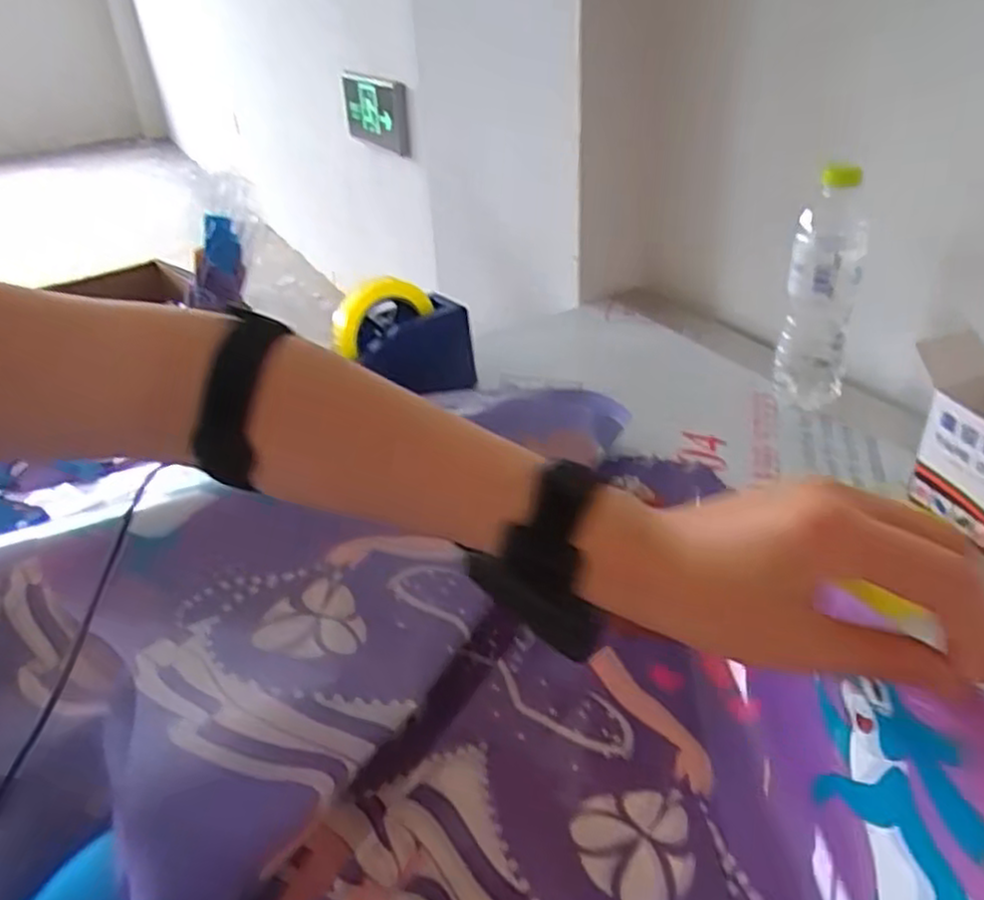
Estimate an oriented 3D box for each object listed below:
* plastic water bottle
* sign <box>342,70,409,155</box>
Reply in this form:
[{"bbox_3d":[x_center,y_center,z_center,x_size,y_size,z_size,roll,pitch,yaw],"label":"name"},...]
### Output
[{"bbox_3d":[0.306,-0.137,0.689,0.067,0.235,0.055,16,37,29],"label":"plastic water bottle"},{"bbox_3d":[-0.263,-0.755,1.662,0.040,0.145,0.277,-22,36,-27],"label":"sign"}]

